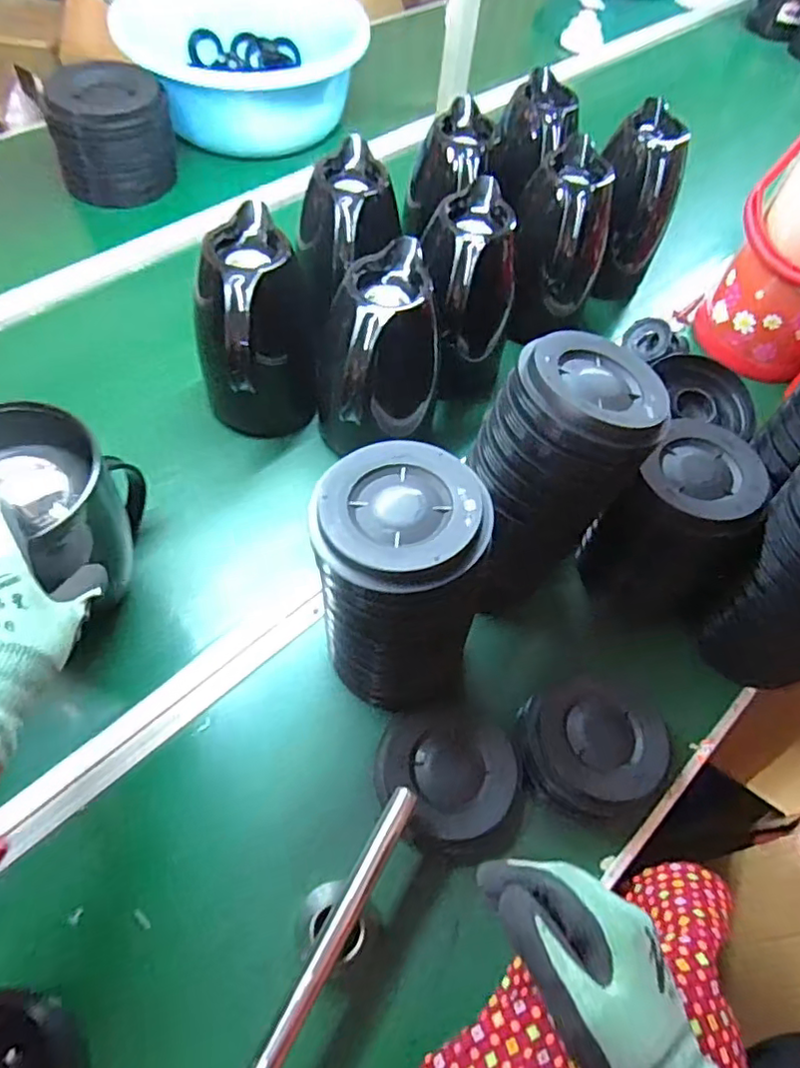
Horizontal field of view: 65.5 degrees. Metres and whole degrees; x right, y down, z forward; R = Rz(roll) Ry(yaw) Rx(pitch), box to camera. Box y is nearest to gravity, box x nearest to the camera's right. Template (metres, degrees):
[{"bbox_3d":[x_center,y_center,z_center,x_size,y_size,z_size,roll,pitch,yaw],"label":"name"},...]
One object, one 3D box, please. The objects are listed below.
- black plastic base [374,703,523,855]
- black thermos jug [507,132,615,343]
[{"bbox_3d":[0.040,0.202,0.523,0.112,0.033,0.115,2,58,-4],"label":"black plastic base"},{"bbox_3d":[0.189,-0.330,0.748,0.113,0.183,0.166,15,59,5],"label":"black thermos jug"}]

